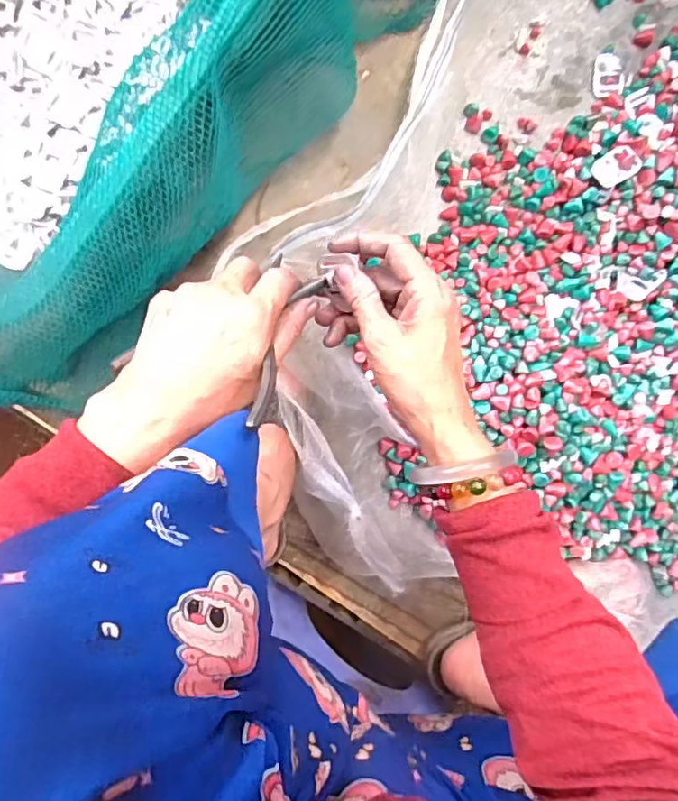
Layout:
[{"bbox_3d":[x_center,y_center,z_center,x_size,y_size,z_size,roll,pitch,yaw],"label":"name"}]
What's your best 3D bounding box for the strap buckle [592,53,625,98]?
[{"bbox_3d":[0.261,-0.314,0.544,0.028,0.007,0.041,2,94,-2],"label":"strap buckle"}]

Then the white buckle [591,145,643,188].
[{"bbox_3d":[0.257,-0.217,0.523,0.038,0.004,0.030,-29,79,16],"label":"white buckle"}]

